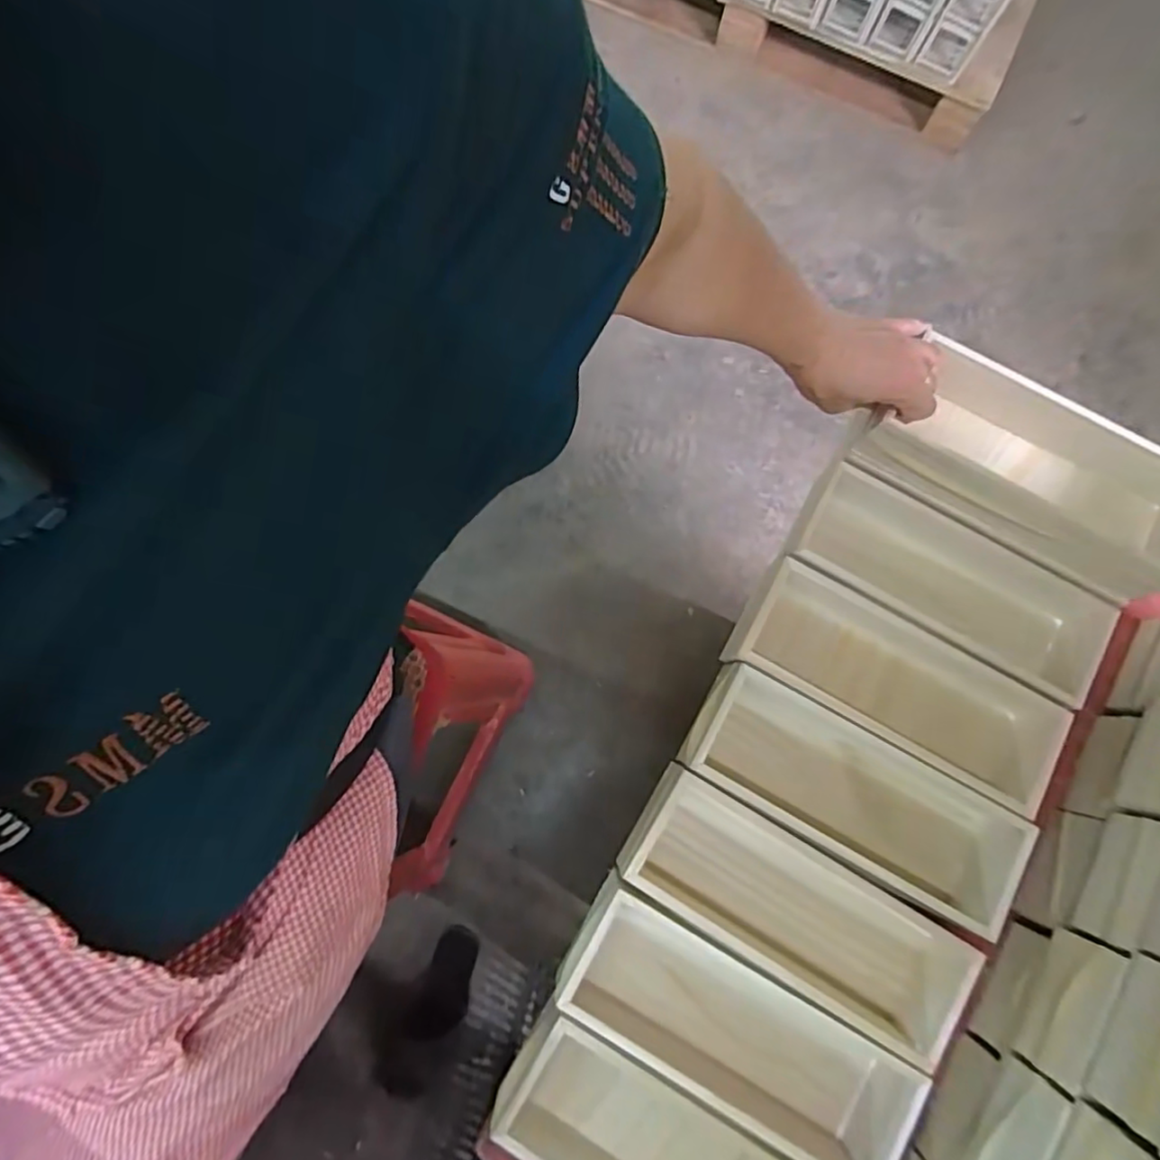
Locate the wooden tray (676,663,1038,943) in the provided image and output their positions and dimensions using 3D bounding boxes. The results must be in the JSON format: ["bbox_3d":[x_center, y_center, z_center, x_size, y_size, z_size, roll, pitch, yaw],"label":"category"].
[{"bbox_3d":[0.231,0.186,0.546,0.280,0.063,0.103,29,79,4],"label":"wooden tray"}]

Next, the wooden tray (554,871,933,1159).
[{"bbox_3d":[0.127,0.369,0.516,0.287,0.072,0.105,30,79,4],"label":"wooden tray"}]

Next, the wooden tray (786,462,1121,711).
[{"bbox_3d":[0.341,0.007,0.586,0.294,0.074,0.104,29,79,4],"label":"wooden tray"}]

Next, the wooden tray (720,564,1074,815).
[{"bbox_3d":[0.281,0.092,0.563,0.290,0.059,0.106,29,79,4],"label":"wooden tray"}]

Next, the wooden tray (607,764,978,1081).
[{"bbox_3d":[0.185,0.282,0.531,0.294,0.062,0.106,31,79,4],"label":"wooden tray"}]

